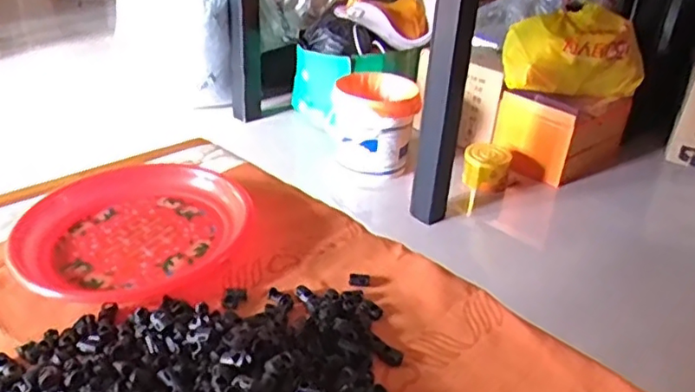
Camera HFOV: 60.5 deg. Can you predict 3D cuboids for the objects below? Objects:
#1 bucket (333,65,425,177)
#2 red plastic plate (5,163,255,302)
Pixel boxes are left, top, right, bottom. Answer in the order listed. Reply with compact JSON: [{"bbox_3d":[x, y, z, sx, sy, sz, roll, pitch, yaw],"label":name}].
[{"bbox_3d":[0.080,-0.226,1.871,0.251,0.272,0.251,3,29,-2],"label":"bucket"},{"bbox_3d":[-0.212,0.031,0.608,0.202,0.041,0.202,3,29,-2],"label":"red plastic plate"}]

